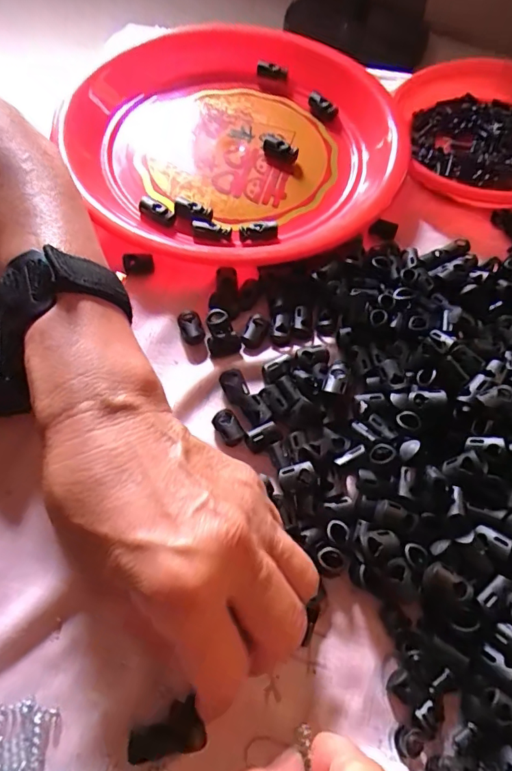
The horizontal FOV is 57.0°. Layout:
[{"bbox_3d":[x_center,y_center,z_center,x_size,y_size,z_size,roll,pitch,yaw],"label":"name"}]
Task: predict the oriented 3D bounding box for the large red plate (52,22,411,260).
[{"bbox_3d":[-0.019,-0.196,0.372,0.257,0.032,0.252,1,63,-2],"label":"large red plate"}]

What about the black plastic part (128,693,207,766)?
[{"bbox_3d":[-0.039,0.150,0.205,0.033,0.007,0.019,-7,63,-7],"label":"black plastic part"}]

